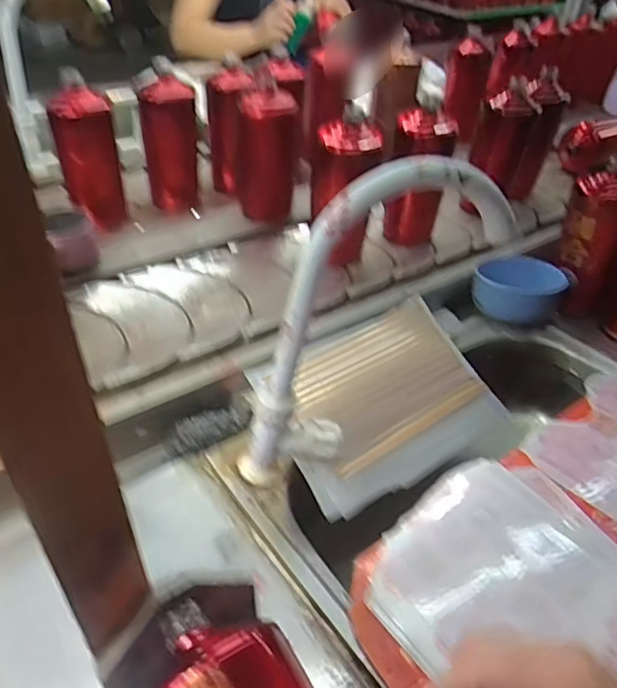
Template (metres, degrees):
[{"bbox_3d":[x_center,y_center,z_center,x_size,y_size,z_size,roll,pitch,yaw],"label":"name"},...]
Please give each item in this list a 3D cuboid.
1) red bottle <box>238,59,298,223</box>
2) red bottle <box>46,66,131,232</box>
[{"bbox_3d":[-0.055,-0.254,0.756,0.082,0.185,0.062,-2,41,-7],"label":"red bottle"},{"bbox_3d":[-0.284,-0.248,0.744,0.067,0.189,0.059,21,43,19],"label":"red bottle"}]

